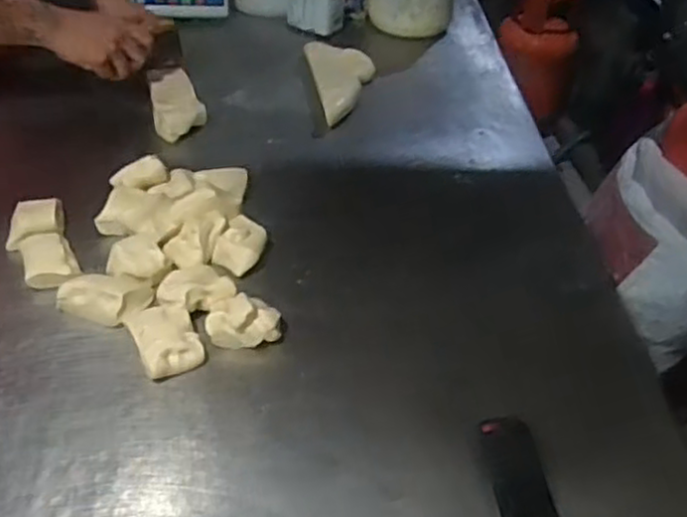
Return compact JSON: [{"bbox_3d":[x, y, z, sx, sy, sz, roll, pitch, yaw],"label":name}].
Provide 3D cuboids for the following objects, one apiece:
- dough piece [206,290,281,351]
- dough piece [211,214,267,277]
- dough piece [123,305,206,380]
[{"bbox_3d":[-0.099,0.061,0.705,0.071,0.045,0.039,1,40,-4],"label":"dough piece"},{"bbox_3d":[-0.115,-0.016,0.793,0.048,0.028,0.069,13,41,10],"label":"dough piece"},{"bbox_3d":[-0.175,0.078,0.695,0.057,0.025,0.084,-19,46,-26],"label":"dough piece"}]

